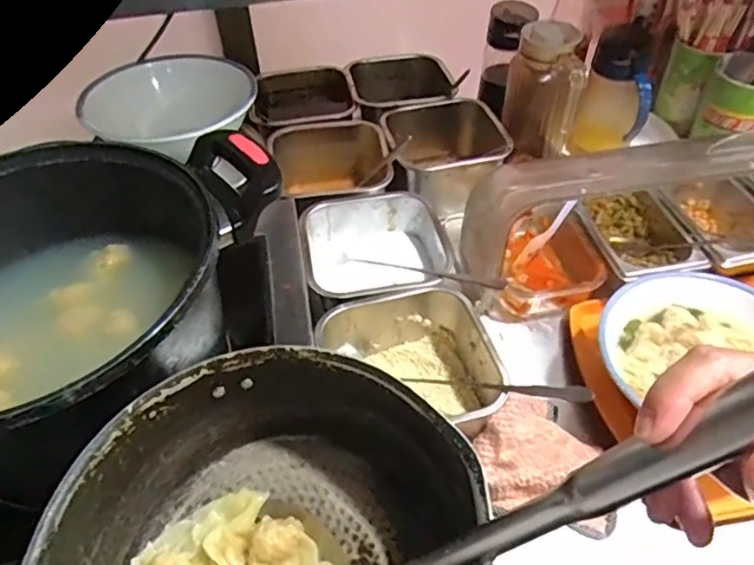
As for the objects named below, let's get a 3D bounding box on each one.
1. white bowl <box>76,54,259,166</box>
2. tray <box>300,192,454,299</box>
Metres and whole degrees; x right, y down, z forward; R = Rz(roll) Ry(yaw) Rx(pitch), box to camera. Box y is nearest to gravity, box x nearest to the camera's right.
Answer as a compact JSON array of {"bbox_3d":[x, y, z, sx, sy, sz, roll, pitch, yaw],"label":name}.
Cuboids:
[{"bbox_3d":[-0.234,-0.204,0.697,0.175,0.068,0.175,-1,46,1],"label":"white bowl"},{"bbox_3d":[-0.005,-0.023,0.669,0.148,0.076,0.151,-10,46,-8],"label":"tray"}]

